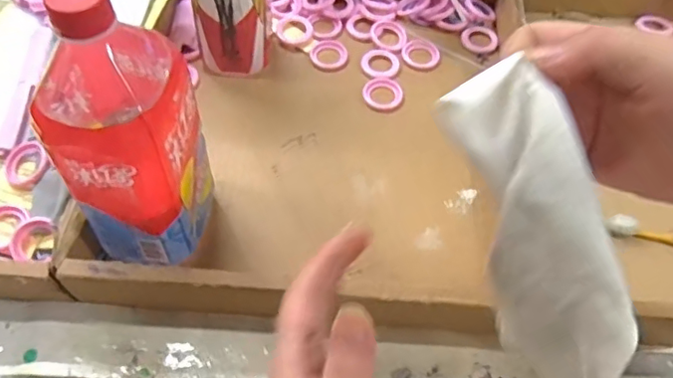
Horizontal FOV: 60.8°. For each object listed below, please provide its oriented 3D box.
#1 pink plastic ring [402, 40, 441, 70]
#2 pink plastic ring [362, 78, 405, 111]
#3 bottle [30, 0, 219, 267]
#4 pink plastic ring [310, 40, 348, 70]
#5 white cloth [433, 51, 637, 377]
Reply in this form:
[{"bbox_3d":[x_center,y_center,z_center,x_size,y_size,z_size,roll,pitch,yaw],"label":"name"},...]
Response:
[{"bbox_3d":[0.085,-0.135,0.574,0.037,0.004,0.038,1,59,-2],"label":"pink plastic ring"},{"bbox_3d":[0.044,-0.091,0.542,0.037,0.004,0.037,1,59,-2],"label":"pink plastic ring"},{"bbox_3d":[-0.130,-0.036,0.368,0.079,0.215,0.103,-10,60,-9],"label":"bottle"},{"bbox_3d":[-0.006,-0.134,0.566,0.037,0.004,0.036,1,59,-2],"label":"pink plastic ring"},{"bbox_3d":[0.093,0.042,0.245,0.040,0.042,0.192,-18,94,-13],"label":"white cloth"}]

